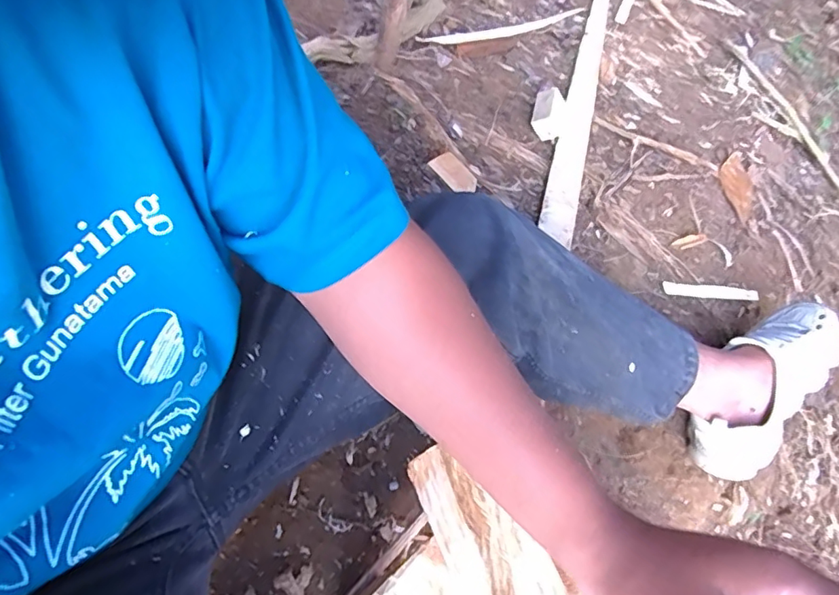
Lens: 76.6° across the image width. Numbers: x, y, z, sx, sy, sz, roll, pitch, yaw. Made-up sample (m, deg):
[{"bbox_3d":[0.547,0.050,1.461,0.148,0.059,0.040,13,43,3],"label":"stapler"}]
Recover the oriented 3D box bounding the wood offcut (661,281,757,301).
[{"bbox_3d":[0.448,-0.010,0.820,0.157,0.008,0.021,4,56,-9],"label":"wood offcut"}]

